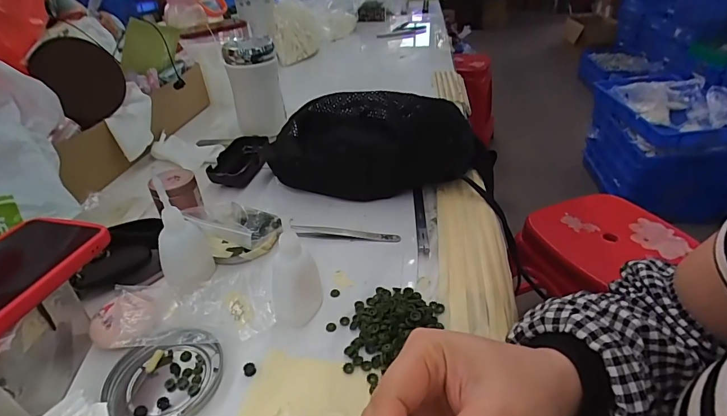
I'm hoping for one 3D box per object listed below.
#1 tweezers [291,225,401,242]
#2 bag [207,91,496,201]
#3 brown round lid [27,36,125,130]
[{"bbox_3d":[-0.018,0.027,0.415,0.111,0.012,0.013,1,35,5],"label":"tweezers"},{"bbox_3d":[-0.021,-0.085,0.491,0.356,0.104,0.108,5,35,11],"label":"bag"},{"bbox_3d":[-0.376,-0.169,0.530,0.123,0.107,0.014,4,35,10],"label":"brown round lid"}]

